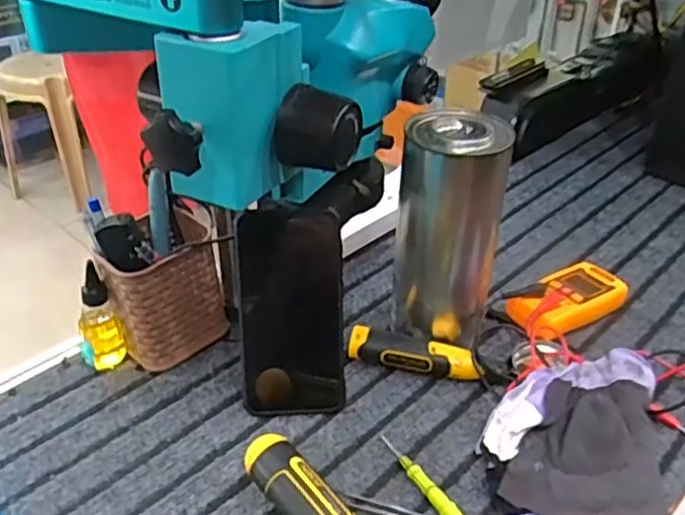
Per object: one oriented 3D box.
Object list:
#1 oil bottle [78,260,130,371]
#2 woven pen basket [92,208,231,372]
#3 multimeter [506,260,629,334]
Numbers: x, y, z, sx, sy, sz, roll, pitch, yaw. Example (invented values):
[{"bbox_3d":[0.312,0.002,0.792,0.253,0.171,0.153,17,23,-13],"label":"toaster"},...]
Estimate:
[{"bbox_3d":[-0.202,0.048,0.571,0.031,0.094,0.027,-15,38,-21],"label":"oil bottle"},{"bbox_3d":[-0.150,0.028,0.588,0.097,0.105,0.080,-15,38,-21],"label":"woven pen basket"},{"bbox_3d":[0.207,0.044,0.644,0.127,0.039,0.063,-25,42,-31],"label":"multimeter"}]

